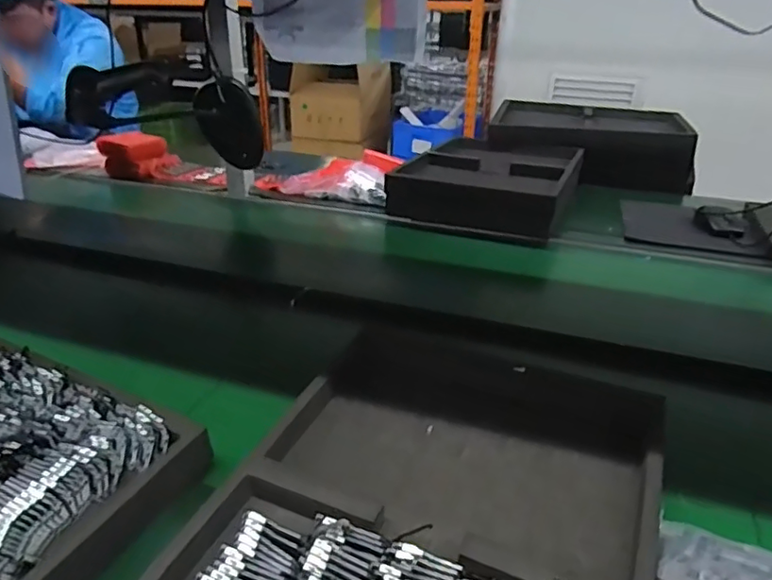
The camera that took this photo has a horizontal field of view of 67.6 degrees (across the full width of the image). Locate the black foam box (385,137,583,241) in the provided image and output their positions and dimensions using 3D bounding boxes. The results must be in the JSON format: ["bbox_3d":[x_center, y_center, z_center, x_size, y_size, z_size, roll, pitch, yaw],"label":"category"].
[{"bbox_3d":[0.213,-0.219,1.153,0.300,0.080,0.409,12,29,20],"label":"black foam box"}]

